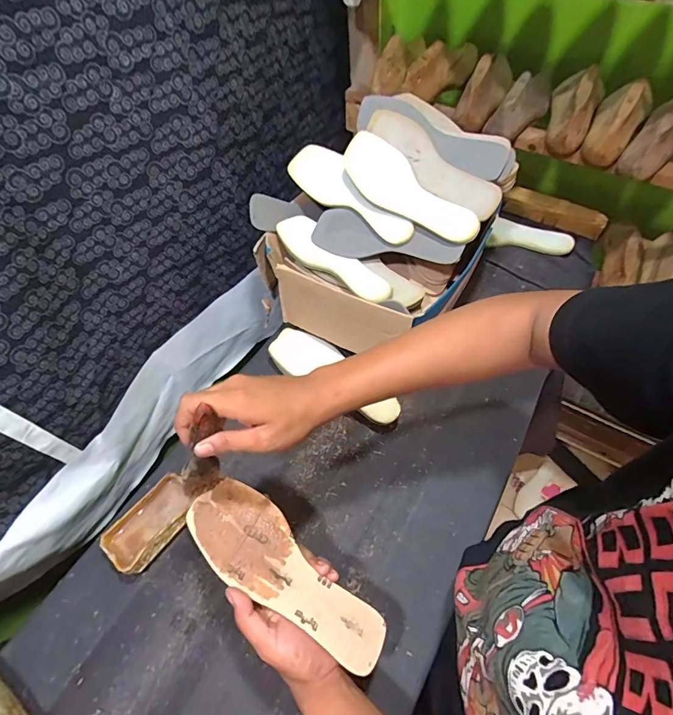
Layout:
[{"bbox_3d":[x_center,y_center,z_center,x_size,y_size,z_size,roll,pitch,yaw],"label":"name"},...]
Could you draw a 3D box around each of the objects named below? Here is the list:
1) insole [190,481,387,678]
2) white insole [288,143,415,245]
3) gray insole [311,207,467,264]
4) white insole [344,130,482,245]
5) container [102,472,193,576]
[{"bbox_3d":[-0.056,0.231,0.435,0.240,0.011,0.083,41,54,11],"label":"insole"},{"bbox_3d":[0.026,-0.268,0.664,0.238,0.078,0.015,33,29,15],"label":"white insole"},{"bbox_3d":[0.076,-0.186,0.662,0.246,0.013,0.075,23,98,22],"label":"gray insole"},{"bbox_3d":[0.108,-0.251,0.628,0.240,0.020,0.078,45,109,15],"label":"white insole"},{"bbox_3d":[-0.256,0.230,0.574,0.075,0.049,0.124,34,66,23],"label":"container"}]

